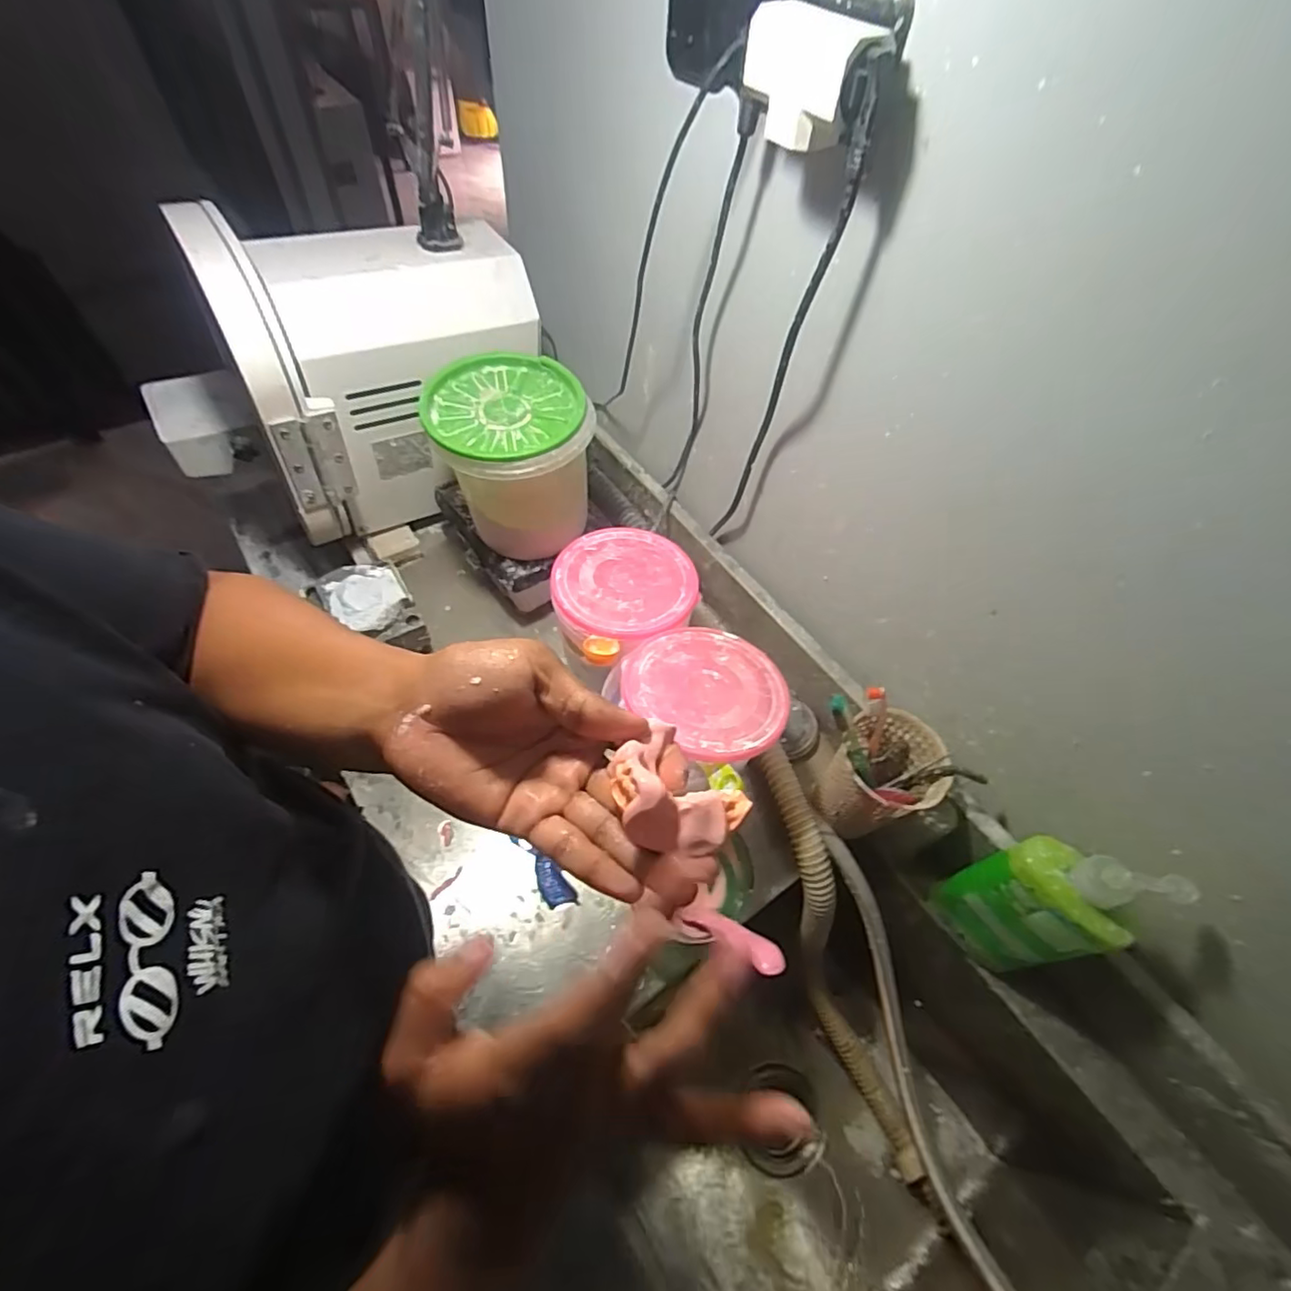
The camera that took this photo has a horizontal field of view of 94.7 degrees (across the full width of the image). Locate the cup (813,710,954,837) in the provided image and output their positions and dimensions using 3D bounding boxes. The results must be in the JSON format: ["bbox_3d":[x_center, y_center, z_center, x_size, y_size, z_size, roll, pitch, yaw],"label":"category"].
[{"bbox_3d":[0.240,0.144,0.629,0.089,0.157,0.095,2,57,-3],"label":"cup"}]

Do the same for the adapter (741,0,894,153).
[{"bbox_3d":[0.105,-0.378,0.398,0.035,0.061,0.091,-38,67,-25],"label":"adapter"}]

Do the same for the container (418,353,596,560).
[{"bbox_3d":[-0.152,-0.212,0.705,0.174,0.169,0.178,-12,58,-12],"label":"container"}]

